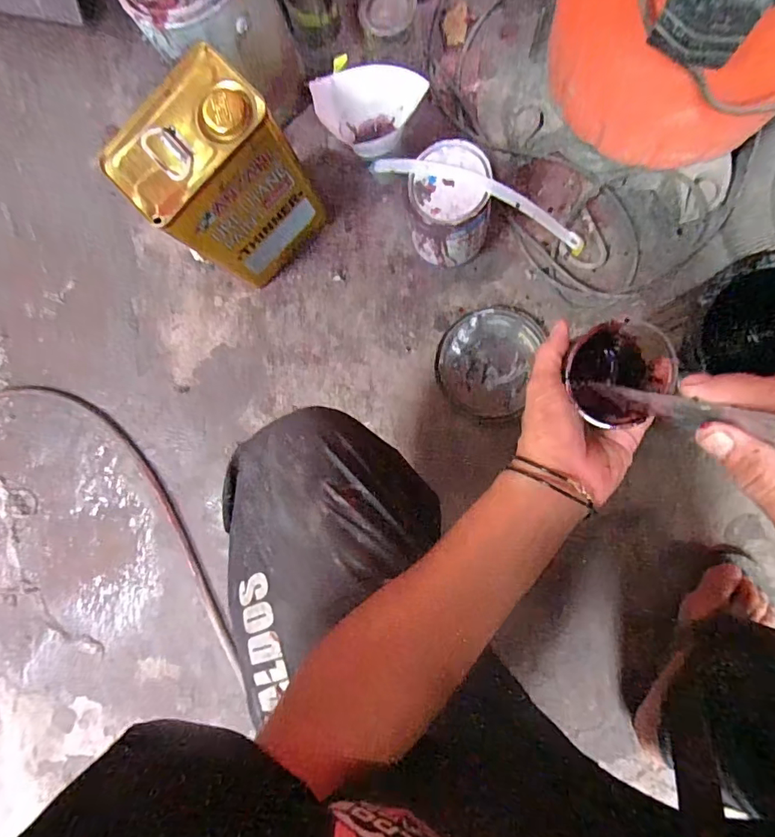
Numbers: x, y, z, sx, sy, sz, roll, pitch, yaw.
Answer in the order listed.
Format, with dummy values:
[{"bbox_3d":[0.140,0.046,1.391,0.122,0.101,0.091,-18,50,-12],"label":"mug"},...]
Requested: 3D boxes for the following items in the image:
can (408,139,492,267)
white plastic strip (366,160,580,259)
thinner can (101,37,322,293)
[{"bbox_3d":[0.078,-0.261,0.609,0.102,0.132,0.107,8,92,7],"label":"can"},{"bbox_3d":[0.128,-0.258,0.577,0.293,0.076,0.023,17,93,-14],"label":"white plastic strip"},{"bbox_3d":[-0.182,-0.268,0.581,0.156,0.251,0.103,-45,82,4],"label":"thinner can"}]

